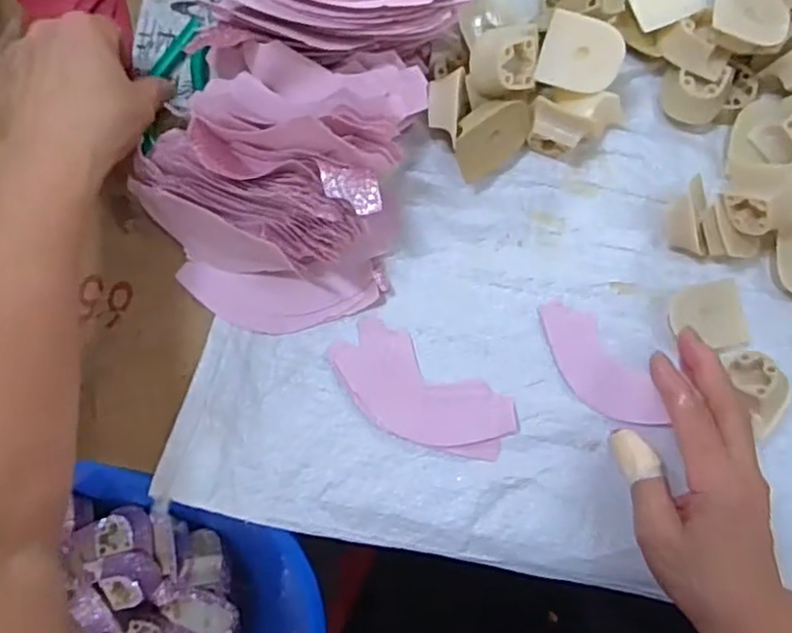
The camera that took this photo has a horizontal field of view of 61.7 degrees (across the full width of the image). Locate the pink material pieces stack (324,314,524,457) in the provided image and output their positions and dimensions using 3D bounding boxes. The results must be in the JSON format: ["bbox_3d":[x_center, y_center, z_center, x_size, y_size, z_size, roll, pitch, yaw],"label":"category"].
[{"bbox_3d":[0.016,0.052,0.436,0.122,0.004,0.058,33,80,4],"label":"pink material pieces stack"}]

